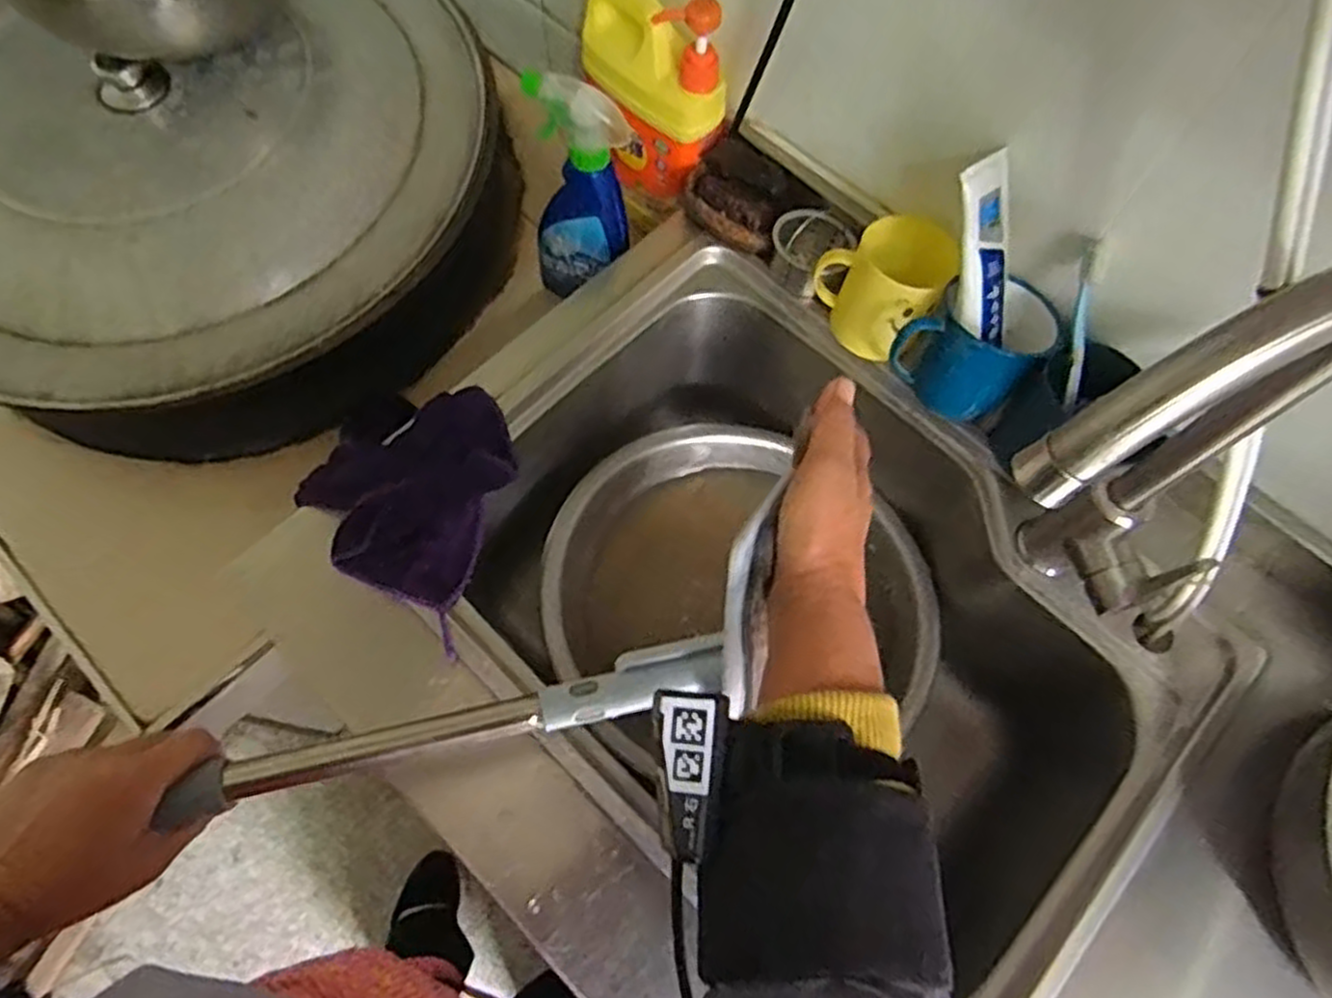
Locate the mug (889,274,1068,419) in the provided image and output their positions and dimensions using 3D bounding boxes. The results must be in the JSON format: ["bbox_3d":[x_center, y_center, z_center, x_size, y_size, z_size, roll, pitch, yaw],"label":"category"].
[{"bbox_3d":[0.246,-0.124,0.613,0.092,0.084,0.095,1,67,-2],"label":"mug"}]

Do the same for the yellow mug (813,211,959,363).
[{"bbox_3d":[0.187,-0.180,0.639,0.087,0.088,0.090,1,67,-2],"label":"yellow mug"}]

